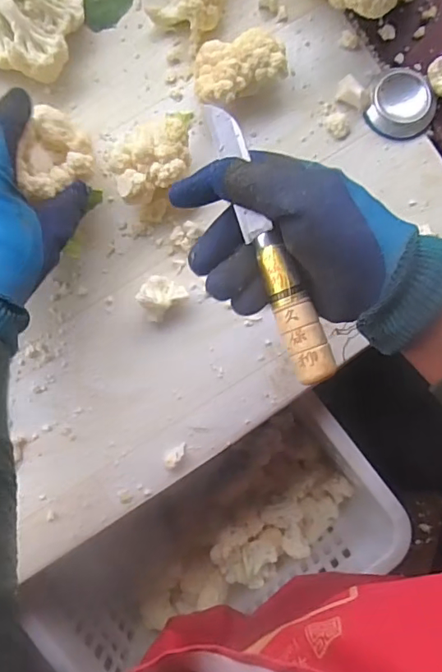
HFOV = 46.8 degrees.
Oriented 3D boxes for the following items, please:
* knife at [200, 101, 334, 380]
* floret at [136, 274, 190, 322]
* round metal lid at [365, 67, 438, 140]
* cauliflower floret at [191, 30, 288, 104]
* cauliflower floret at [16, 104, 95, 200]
[{"bbox_3d":[0.029,-0.062,0.319,0.024,0.016,0.188,-19,80,-1],"label":"knife"},{"bbox_3d":[-0.052,-0.034,0.443,0.039,0.033,0.031,-36,85,-3],"label":"floret"},{"bbox_3d":[0.161,-0.205,0.453,0.059,0.013,0.055,0,85,0],"label":"round metal lid"},{"bbox_3d":[0.016,-0.228,0.445,0.079,0.044,0.055,-13,85,-1],"label":"cauliflower floret"},{"bbox_3d":[-0.132,-0.144,0.409,0.049,0.035,0.074,14,87,1],"label":"cauliflower floret"}]

